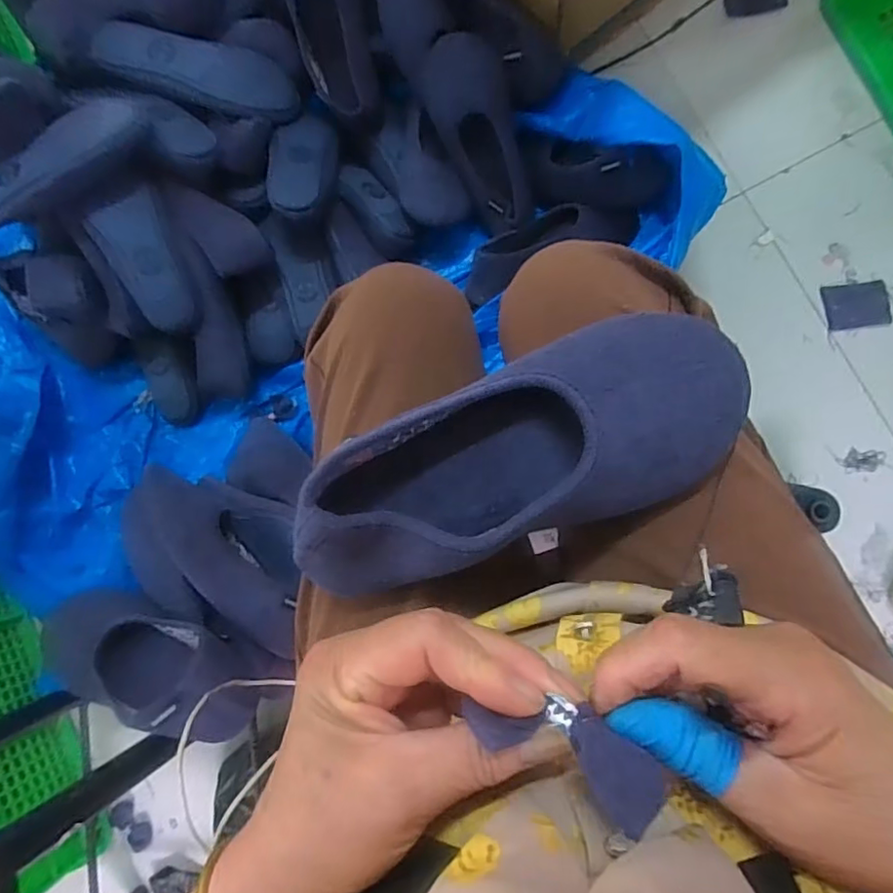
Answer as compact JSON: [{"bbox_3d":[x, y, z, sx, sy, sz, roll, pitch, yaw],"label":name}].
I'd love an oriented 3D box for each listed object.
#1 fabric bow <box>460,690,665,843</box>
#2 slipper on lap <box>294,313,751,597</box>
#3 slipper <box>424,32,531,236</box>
[{"bbox_3d":[0.039,0.099,0.192,0.067,0.018,0.025,20,88,12],"label":"fabric bow"},{"bbox_3d":[0.036,0.006,0.298,0.237,0.061,0.091,-23,83,6],"label":"slipper on lap"},{"bbox_3d":[0.048,-0.406,0.759,0.097,0.063,0.234,-23,112,5],"label":"slipper"}]

